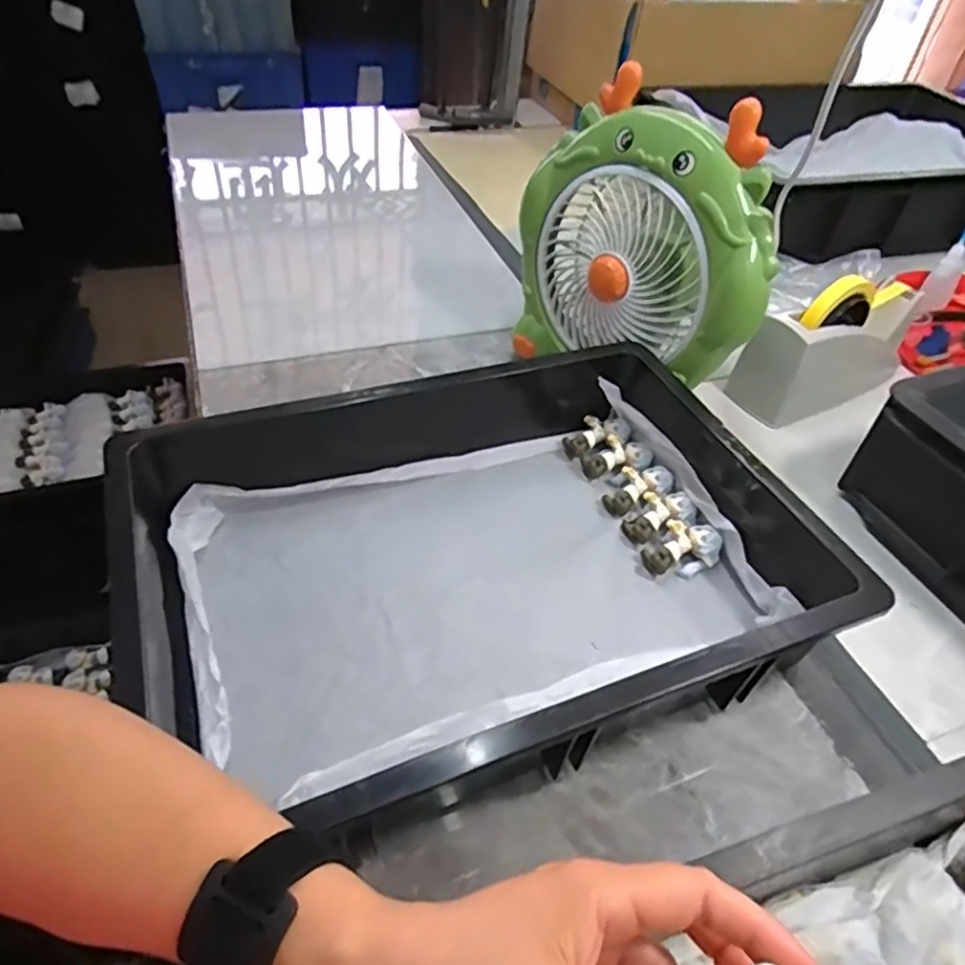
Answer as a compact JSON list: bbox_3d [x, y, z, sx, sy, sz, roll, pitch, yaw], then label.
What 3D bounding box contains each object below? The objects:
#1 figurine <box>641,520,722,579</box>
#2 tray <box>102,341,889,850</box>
[{"bbox_3d":[0.160,0.054,0.539,0.056,0.029,0.040,-18,49,-22],"label":"figurine"},{"bbox_3d":[0.009,0.046,0.494,0.479,0.097,0.336,-16,48,-20],"label":"tray"}]

